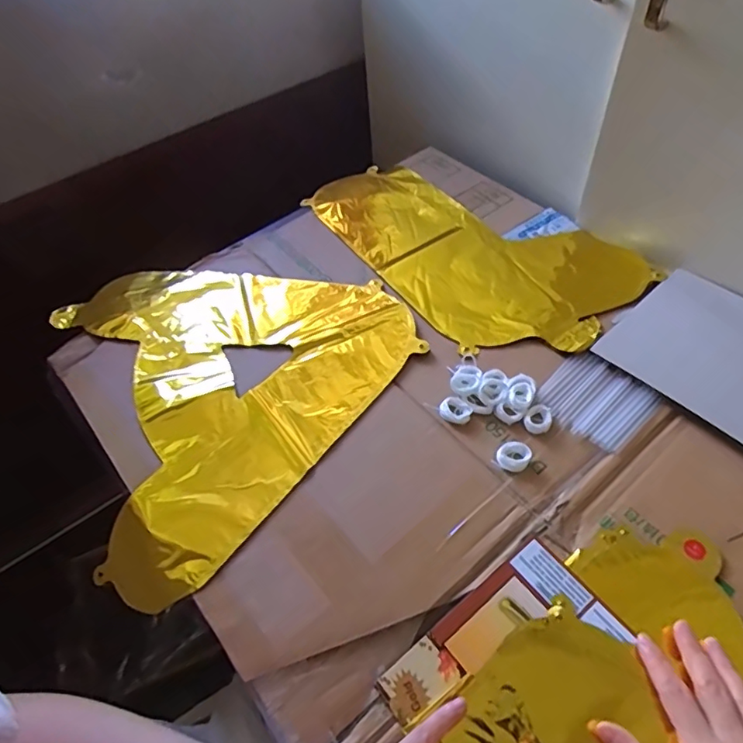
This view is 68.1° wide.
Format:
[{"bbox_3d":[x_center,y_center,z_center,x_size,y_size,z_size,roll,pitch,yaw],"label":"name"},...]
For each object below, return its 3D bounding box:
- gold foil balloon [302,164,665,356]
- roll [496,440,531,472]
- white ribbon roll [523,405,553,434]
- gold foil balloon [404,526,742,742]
[{"bbox_3d":[0.110,-0.160,0.659,0.233,0.018,0.392,-31,57,-18],"label":"gold foil balloon"},{"bbox_3d":[0.122,0.073,0.471,0.027,0.009,0.025,-30,57,-17],"label":"roll"},{"bbox_3d":[0.150,0.043,0.492,0.028,0.006,0.022,-38,59,-22],"label":"white ribbon roll"},{"bbox_3d":[0.166,0.214,0.377,0.251,0.016,0.135,-35,58,-20],"label":"gold foil balloon"}]

